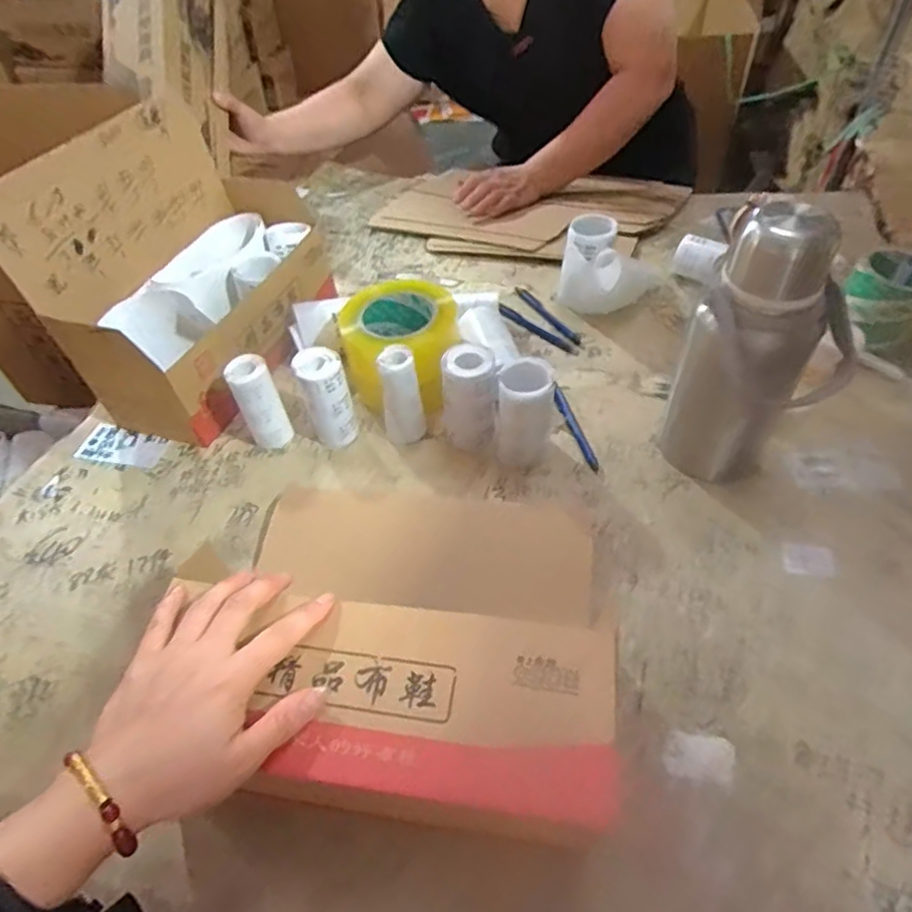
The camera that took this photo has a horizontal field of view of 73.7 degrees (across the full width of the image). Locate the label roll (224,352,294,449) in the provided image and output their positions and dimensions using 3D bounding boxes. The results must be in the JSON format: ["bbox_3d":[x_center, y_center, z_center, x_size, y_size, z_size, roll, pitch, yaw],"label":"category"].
[{"bbox_3d":[-0.201,-0.053,0.628,0.039,0.098,0.046,-26,51,-17],"label":"label roll"}]

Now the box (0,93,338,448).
[{"bbox_3d":[-0.284,-0.220,0.677,0.171,0.254,0.337,12,50,16],"label":"box"}]

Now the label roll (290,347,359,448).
[{"bbox_3d":[-0.129,-0.057,0.620,0.044,0.097,0.050,-22,50,-13],"label":"label roll"}]

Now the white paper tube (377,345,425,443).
[{"bbox_3d":[-0.055,-0.057,0.607,0.038,0.096,0.041,-10,48,-3],"label":"white paper tube"}]

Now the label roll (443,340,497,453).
[{"bbox_3d":[0.013,-0.053,0.598,0.051,0.096,0.050,-7,48,-1],"label":"label roll"}]

